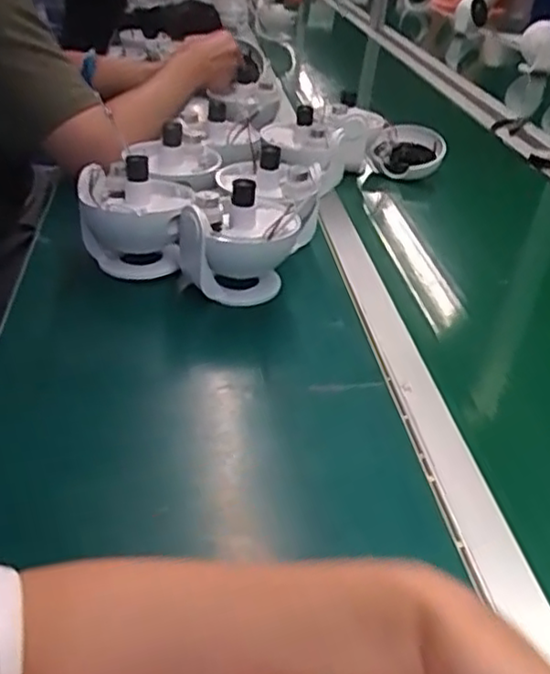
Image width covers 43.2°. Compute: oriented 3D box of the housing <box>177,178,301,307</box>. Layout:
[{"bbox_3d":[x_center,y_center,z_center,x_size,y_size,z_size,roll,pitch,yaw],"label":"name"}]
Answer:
[{"bbox_3d":[-0.041,-0.089,0.726,0.120,0.121,0.091,3,28,-6],"label":"housing"}]

